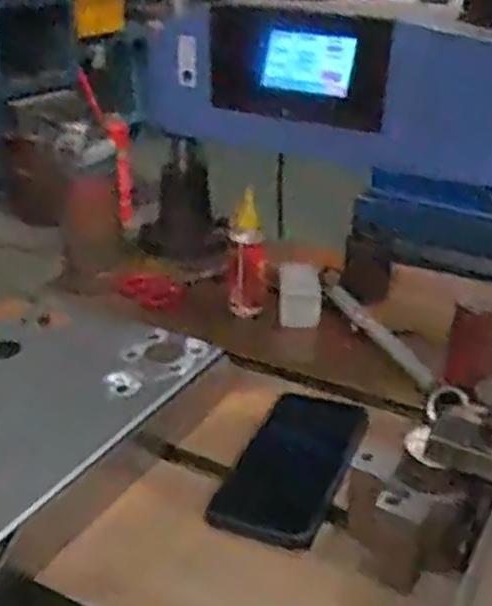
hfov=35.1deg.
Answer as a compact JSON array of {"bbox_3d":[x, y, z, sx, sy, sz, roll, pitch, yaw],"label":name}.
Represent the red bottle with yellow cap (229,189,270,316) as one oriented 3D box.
[{"bbox_3d":[0.003,-0.049,0.815,0.039,0.129,0.032,3,25,5],"label":"red bottle with yellow cap"}]

